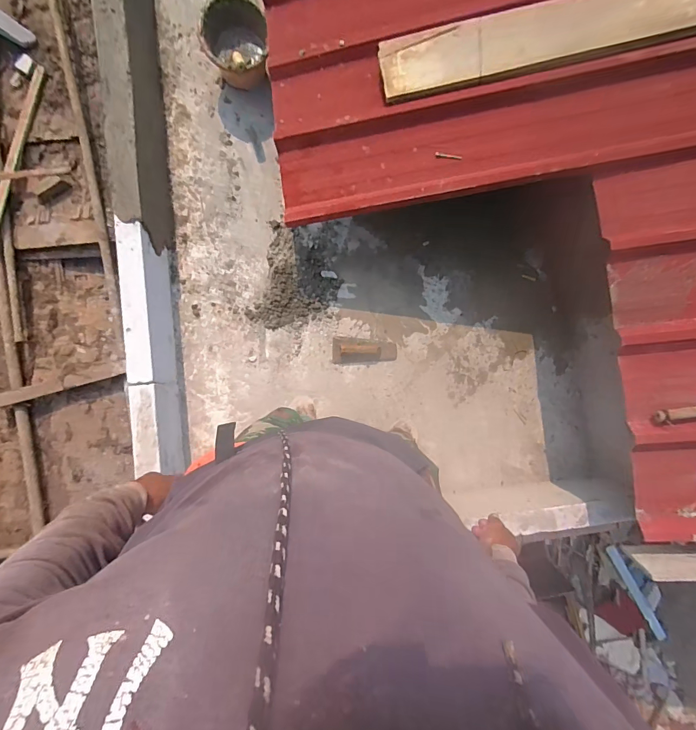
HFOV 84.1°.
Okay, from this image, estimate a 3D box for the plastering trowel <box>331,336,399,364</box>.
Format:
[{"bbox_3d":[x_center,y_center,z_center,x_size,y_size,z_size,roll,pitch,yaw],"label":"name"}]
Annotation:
[{"bbox_3d":[0.062,-0.051,1.411,0.232,0.044,0.093,1,87,-6],"label":"plastering trowel"}]

